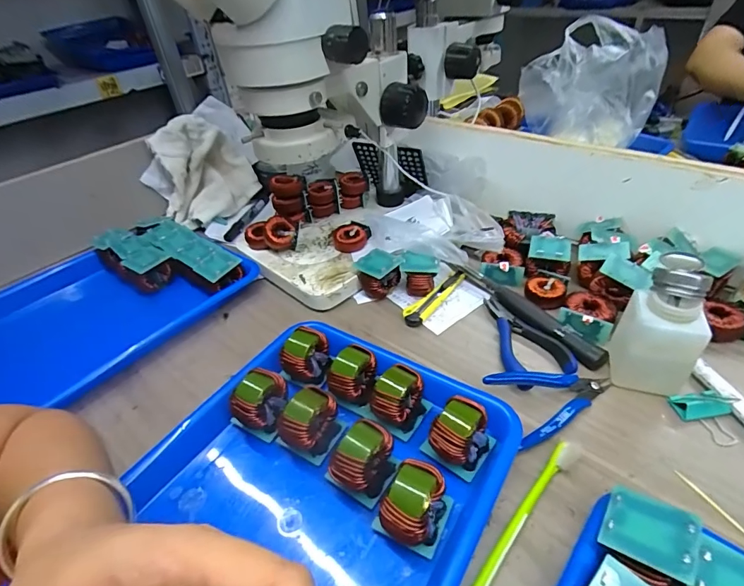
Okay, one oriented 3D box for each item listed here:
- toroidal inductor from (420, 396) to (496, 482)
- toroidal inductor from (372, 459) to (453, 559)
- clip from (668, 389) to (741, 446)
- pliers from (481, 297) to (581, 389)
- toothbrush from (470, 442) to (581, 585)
[{"bbox_3d":[0.068,0.113,0.332,0.046,0.048,0.045,26,48,31],"label":"toroidal inductor"},{"bbox_3d":[0.029,0.150,0.293,0.045,0.048,0.047,18,44,24],"label":"toroidal inductor"},{"bbox_3d":[0.287,0.100,0.351,0.041,0.026,0.047,-7,39,-2],"label":"clip"},{"bbox_3d":[0.155,0.044,0.440,0.061,0.017,0.124,-12,39,-8],"label":"pliers"},{"bbox_3d":[0.098,0.171,0.288,0.015,0.015,0.189,29,50,35],"label":"toothbrush"}]

